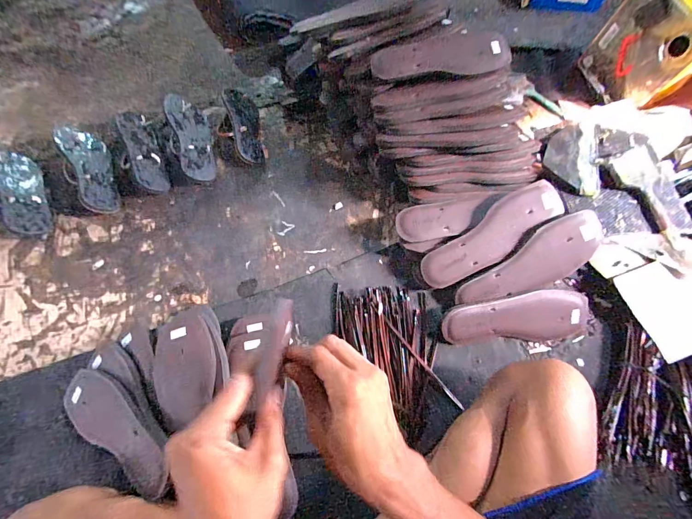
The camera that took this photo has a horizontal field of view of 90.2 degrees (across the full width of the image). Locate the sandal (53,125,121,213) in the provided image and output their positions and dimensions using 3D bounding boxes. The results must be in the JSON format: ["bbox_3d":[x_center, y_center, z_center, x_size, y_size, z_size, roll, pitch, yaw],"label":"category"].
[{"bbox_3d":[-0.553,-0.205,0.742,0.078,0.036,0.241,-26,79,-15],"label":"sandal"}]

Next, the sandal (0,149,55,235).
[{"bbox_3d":[-0.680,-0.147,0.718,0.090,0.031,0.223,-24,73,-44],"label":"sandal"}]

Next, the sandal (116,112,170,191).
[{"bbox_3d":[-0.462,-0.238,0.767,0.082,0.064,0.210,-21,65,-13],"label":"sandal"}]

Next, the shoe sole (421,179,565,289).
[{"bbox_3d":[0.249,-0.039,0.594,0.258,0.022,0.075,-37,68,5],"label":"shoe sole"}]

